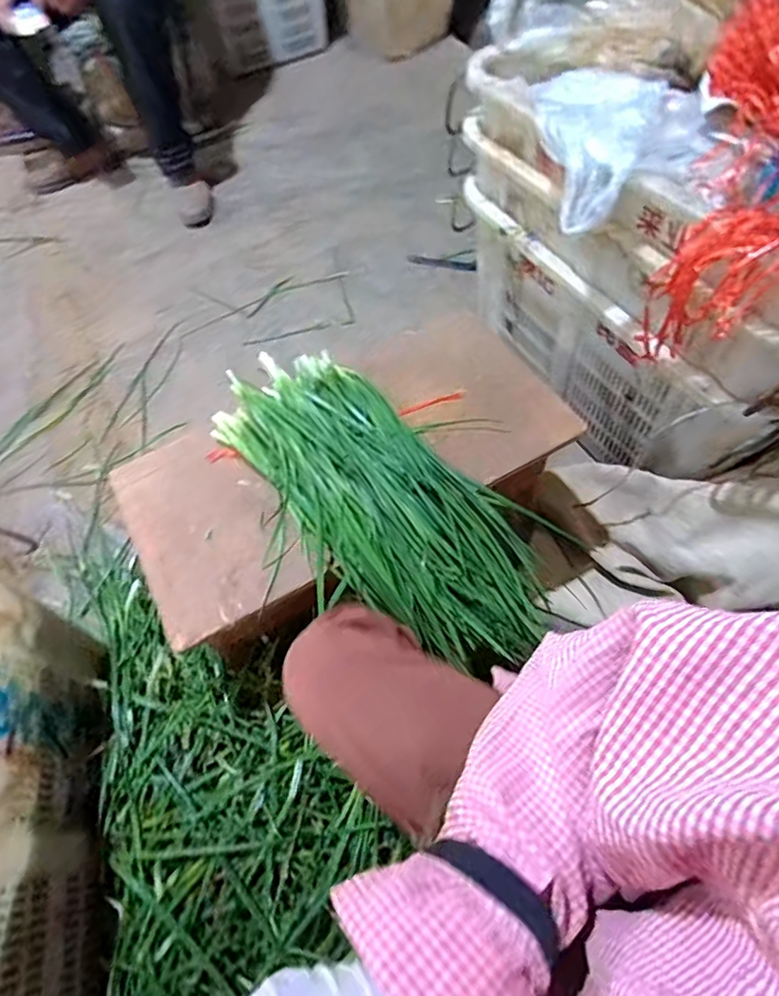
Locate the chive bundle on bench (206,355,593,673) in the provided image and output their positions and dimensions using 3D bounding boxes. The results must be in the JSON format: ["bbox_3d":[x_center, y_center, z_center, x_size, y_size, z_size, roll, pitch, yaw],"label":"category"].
[{"bbox_3d":[-0.016,-0.029,0.679,0.438,0.097,0.221,38,70,23],"label":"chive bundle on bench"}]

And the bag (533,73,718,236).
[{"bbox_3d":[0.276,-0.462,0.684,0.170,0.082,0.288,-12,60,-2],"label":"bag"}]

